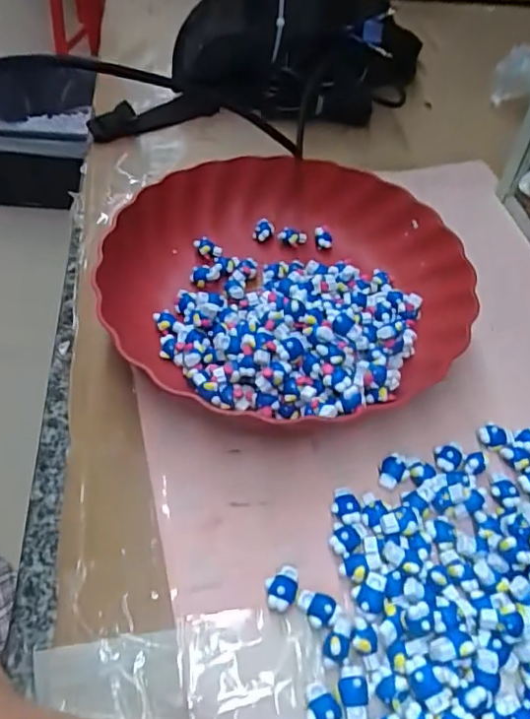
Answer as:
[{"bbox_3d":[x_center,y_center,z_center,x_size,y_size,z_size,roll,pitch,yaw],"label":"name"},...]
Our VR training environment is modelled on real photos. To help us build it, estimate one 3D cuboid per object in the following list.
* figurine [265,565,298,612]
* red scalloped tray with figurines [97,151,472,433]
[{"bbox_3d":[0.008,0.113,0.279,0.015,0.011,0.022,11,52,6],"label":"figurine"},{"bbox_3d":[0.018,-0.060,0.389,0.230,0.051,0.226,13,52,7],"label":"red scalloped tray with figurines"}]

